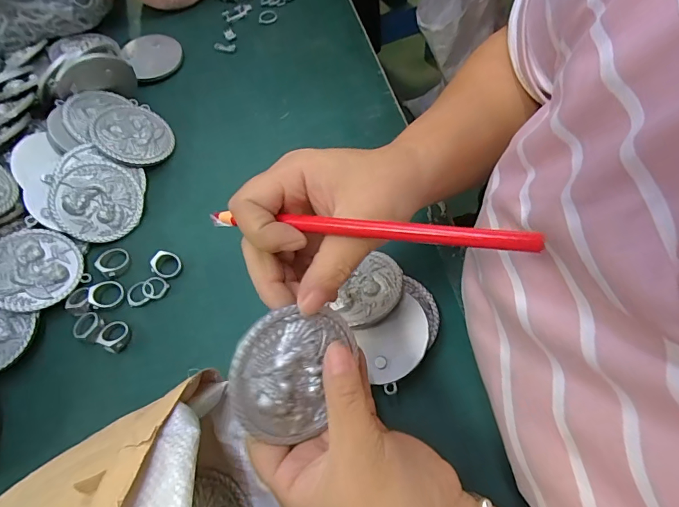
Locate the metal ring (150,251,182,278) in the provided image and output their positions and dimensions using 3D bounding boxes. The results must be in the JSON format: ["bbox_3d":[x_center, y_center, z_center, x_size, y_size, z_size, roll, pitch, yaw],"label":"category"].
[{"bbox_3d":[-0.152,0.009,0.360,0.023,0.011,0.022,-1,64,3],"label":"metal ring"}]

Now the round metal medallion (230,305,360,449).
[{"bbox_3d":[-0.025,0.062,0.214,0.061,0.007,0.069,27,81,-31],"label":"round metal medallion"}]

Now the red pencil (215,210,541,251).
[{"bbox_3d":[0.008,-0.012,0.201,0.165,0.006,0.008,6,64,19],"label":"red pencil"}]

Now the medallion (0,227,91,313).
[{"bbox_3d":[-0.265,0.012,0.354,0.073,0.007,0.073,-23,75,-30],"label":"medallion"}]

